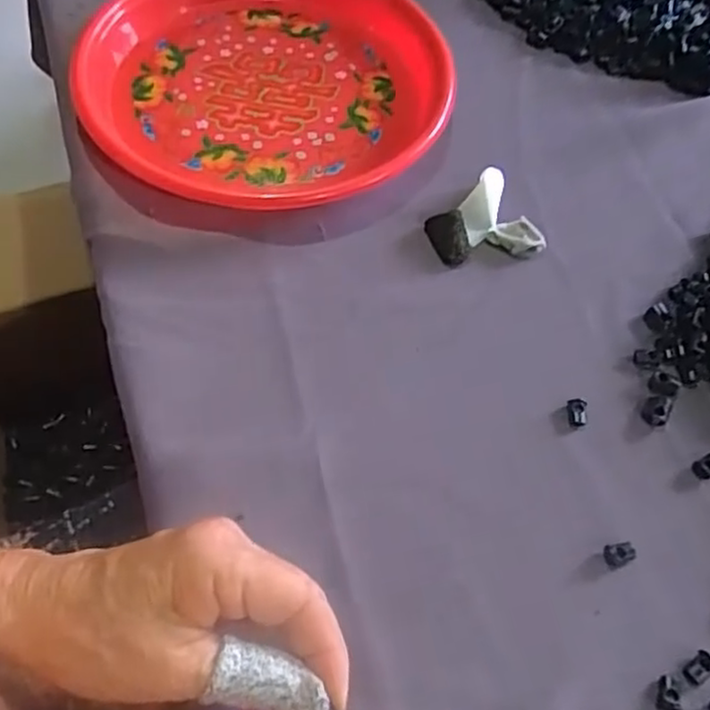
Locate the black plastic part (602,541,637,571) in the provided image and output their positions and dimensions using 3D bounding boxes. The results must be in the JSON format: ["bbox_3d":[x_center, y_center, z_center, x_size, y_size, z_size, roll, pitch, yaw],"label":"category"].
[{"bbox_3d":[0.127,0.095,0.341,0.016,0.004,0.011,-17,63,-12],"label":"black plastic part"}]

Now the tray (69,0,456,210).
[{"bbox_3d":[-0.058,-0.191,0.475,0.228,0.035,0.210,-3,61,-4],"label":"tray"}]

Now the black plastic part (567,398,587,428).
[{"bbox_3d":[0.117,0.030,0.376,0.010,0.004,0.016,8,60,2],"label":"black plastic part"}]

